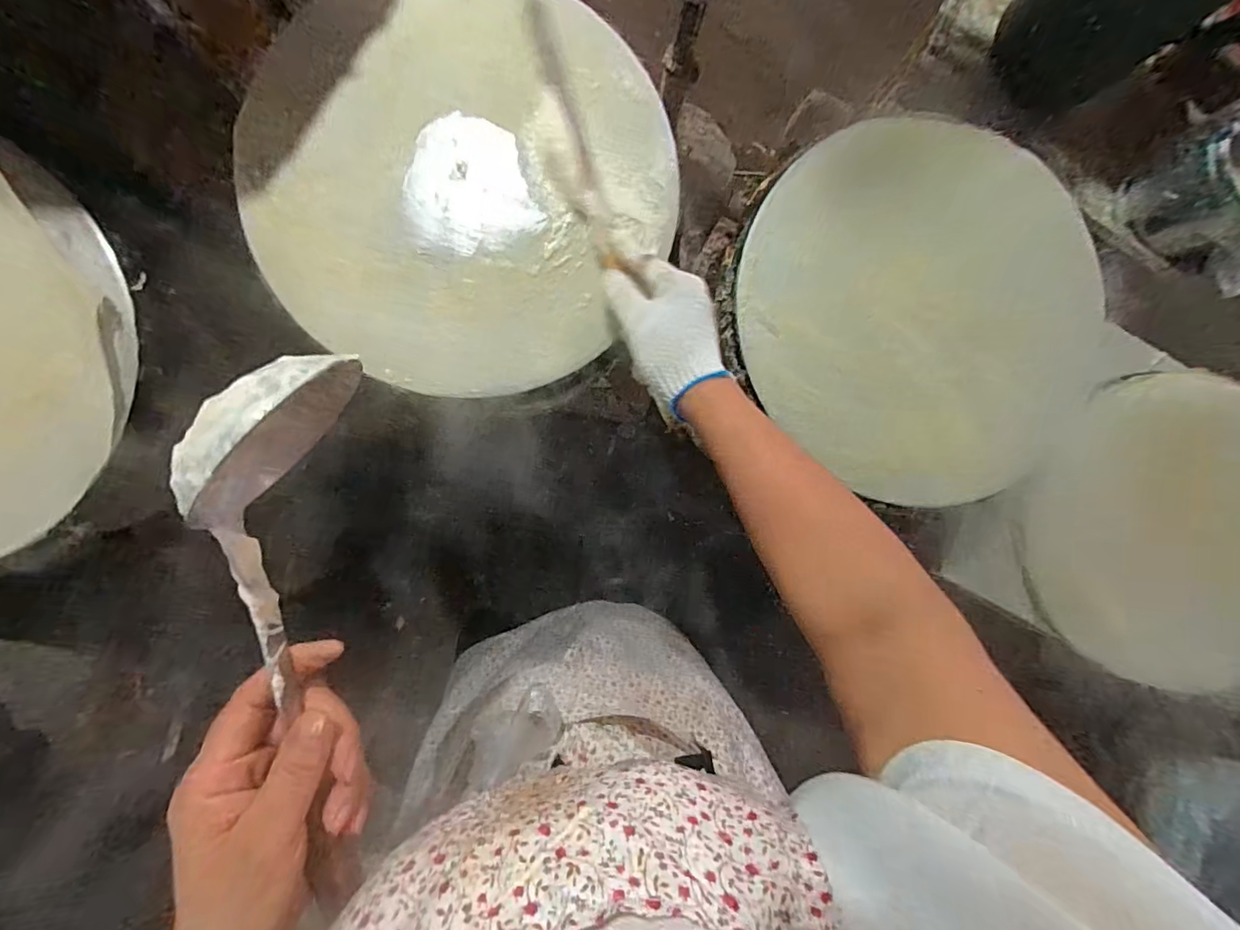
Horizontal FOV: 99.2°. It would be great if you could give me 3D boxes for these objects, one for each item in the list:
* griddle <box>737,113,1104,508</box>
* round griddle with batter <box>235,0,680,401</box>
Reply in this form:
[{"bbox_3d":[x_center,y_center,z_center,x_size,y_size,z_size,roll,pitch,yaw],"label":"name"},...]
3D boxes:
[{"bbox_3d":[0.301,-0.150,0.510,0.358,0.060,0.355,-1,94,-7],"label":"griddle"},{"bbox_3d":[-0.142,-0.255,0.467,0.357,0.031,0.362,-1,94,-7],"label":"round griddle with batter"}]

